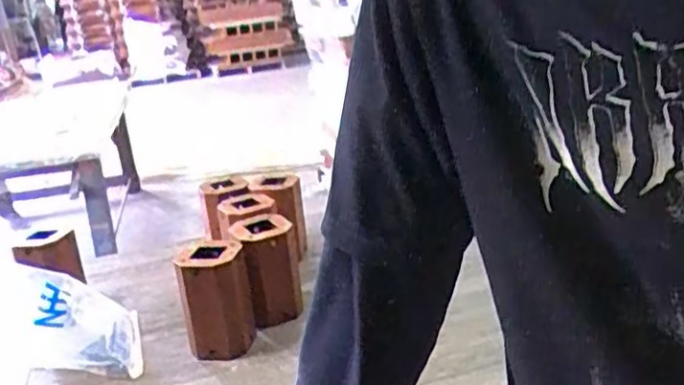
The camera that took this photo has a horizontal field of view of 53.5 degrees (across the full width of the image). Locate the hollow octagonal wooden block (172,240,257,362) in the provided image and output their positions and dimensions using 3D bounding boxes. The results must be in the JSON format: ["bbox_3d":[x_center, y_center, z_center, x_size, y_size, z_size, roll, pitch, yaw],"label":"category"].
[{"bbox_3d":[-0.206,0.178,1.106,0.112,0.176,0.092,-10,19,-12],"label":"hollow octagonal wooden block"}]

